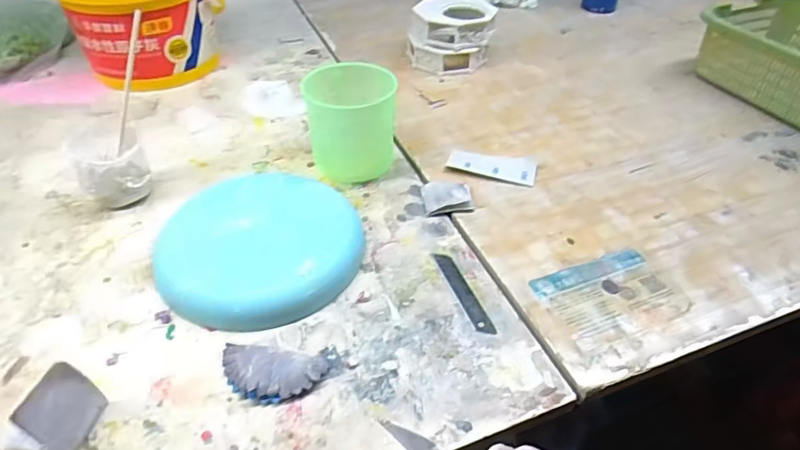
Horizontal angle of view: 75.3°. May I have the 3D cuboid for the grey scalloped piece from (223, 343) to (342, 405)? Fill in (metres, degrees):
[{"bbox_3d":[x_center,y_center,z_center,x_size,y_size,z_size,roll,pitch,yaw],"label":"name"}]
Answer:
[{"bbox_3d":[-0.092,0.108,0.387,0.086,0.015,0.046,0,43,-1],"label":"grey scalloped piece"}]

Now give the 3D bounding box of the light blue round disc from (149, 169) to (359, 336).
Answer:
[{"bbox_3d":[-0.126,0.018,0.474,0.171,0.030,0.171,0,43,0],"label":"light blue round disc"}]

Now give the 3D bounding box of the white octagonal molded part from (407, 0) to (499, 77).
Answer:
[{"bbox_3d":[0.075,-0.283,0.772,0.127,0.080,0.100,3,43,3],"label":"white octagonal molded part"}]

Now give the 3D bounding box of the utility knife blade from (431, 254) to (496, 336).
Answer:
[{"bbox_3d":[0.055,0.057,0.454,0.016,0.004,0.096,-14,45,-15],"label":"utility knife blade"}]

